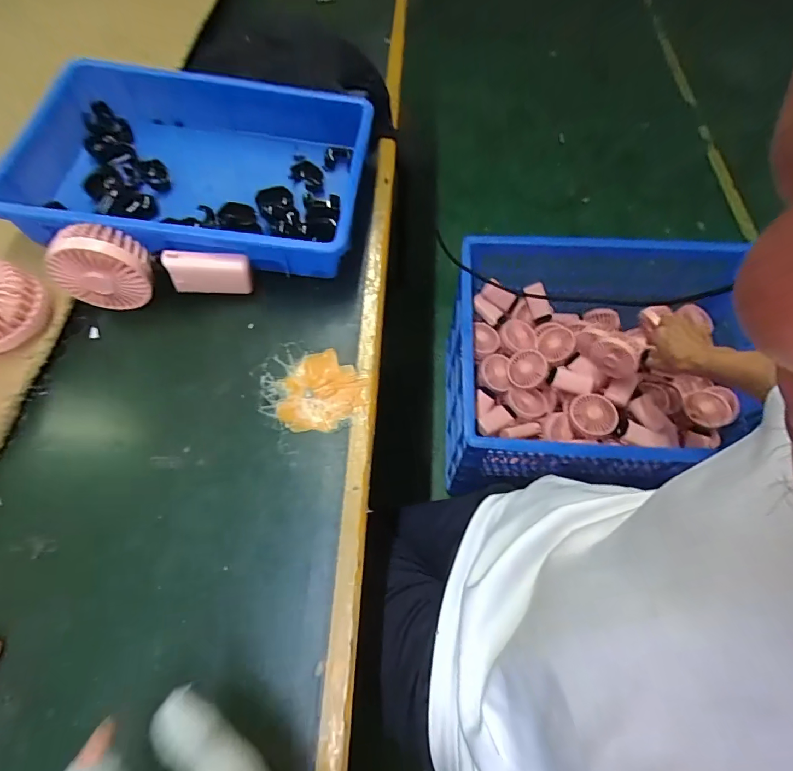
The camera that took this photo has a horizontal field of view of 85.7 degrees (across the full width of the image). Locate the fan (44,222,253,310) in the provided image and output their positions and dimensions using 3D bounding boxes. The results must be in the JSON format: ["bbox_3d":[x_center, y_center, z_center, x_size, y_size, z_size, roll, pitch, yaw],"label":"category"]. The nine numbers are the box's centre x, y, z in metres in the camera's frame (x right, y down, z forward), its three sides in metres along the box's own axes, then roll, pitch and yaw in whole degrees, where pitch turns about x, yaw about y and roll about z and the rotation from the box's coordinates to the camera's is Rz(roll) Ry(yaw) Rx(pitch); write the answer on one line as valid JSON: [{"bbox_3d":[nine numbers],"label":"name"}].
[{"bbox_3d":[-0.242,-0.123,0.434,0.179,0.086,0.051,-8,62,-4],"label":"fan"}]

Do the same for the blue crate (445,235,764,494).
[{"bbox_3d":[0.445,-0.027,0.945,0.634,0.340,0.473,2,62,1],"label":"blue crate"}]

